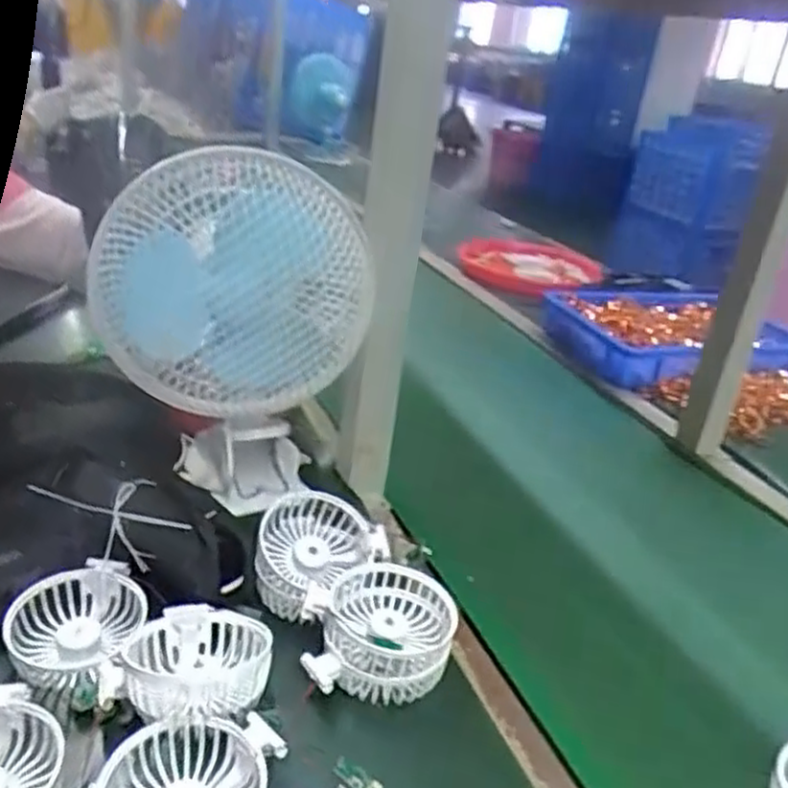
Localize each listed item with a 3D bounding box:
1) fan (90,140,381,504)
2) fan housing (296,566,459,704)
[{"bbox_3d":[-0.134,-0.044,0.650,0.209,0.313,0.128,2,26,-7],"label":"fan"},{"bbox_3d":[-0.011,0.173,0.538,0.100,0.064,0.087,5,26,-1],"label":"fan housing"}]

